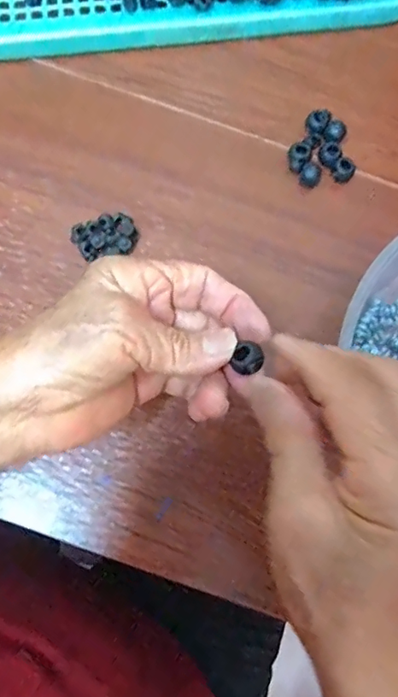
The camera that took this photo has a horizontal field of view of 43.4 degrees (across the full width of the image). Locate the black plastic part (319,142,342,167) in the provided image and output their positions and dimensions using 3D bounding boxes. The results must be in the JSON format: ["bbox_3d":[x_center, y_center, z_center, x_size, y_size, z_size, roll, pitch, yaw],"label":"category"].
[{"bbox_3d":[0.088,-0.130,0.340,0.015,0.014,0.015,1,79,-3],"label":"black plastic part"}]

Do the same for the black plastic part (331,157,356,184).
[{"bbox_3d":[0.098,-0.121,0.339,0.014,0.012,0.012,-30,82,-8],"label":"black plastic part"}]

